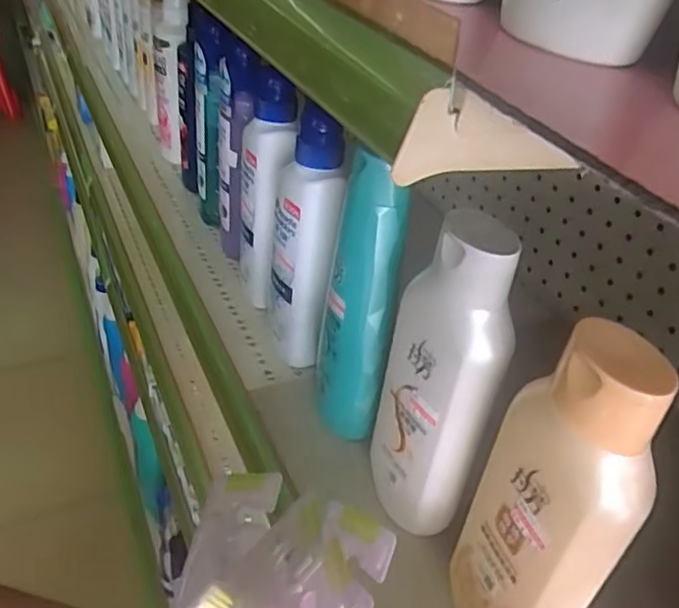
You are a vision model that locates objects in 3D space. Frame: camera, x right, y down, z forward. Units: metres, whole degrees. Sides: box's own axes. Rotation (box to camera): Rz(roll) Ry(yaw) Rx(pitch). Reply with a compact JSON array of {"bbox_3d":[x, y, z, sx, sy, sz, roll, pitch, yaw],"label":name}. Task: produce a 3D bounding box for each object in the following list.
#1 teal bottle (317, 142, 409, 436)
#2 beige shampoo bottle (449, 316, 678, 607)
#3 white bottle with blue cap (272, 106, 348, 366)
[{"bbox_3d":[0.011,0.006,0.420,0.046,0.213,0.039,6,36,1],"label":"teal bottle"},{"bbox_3d":[0.097,0.097,0.292,0.037,0.209,0.058,-3,37,-11],"label":"beige shampoo bottle"},{"bbox_3d":[-0.027,-0.039,0.486,0.048,0.208,0.044,0,36,-7],"label":"white bottle with blue cap"}]

